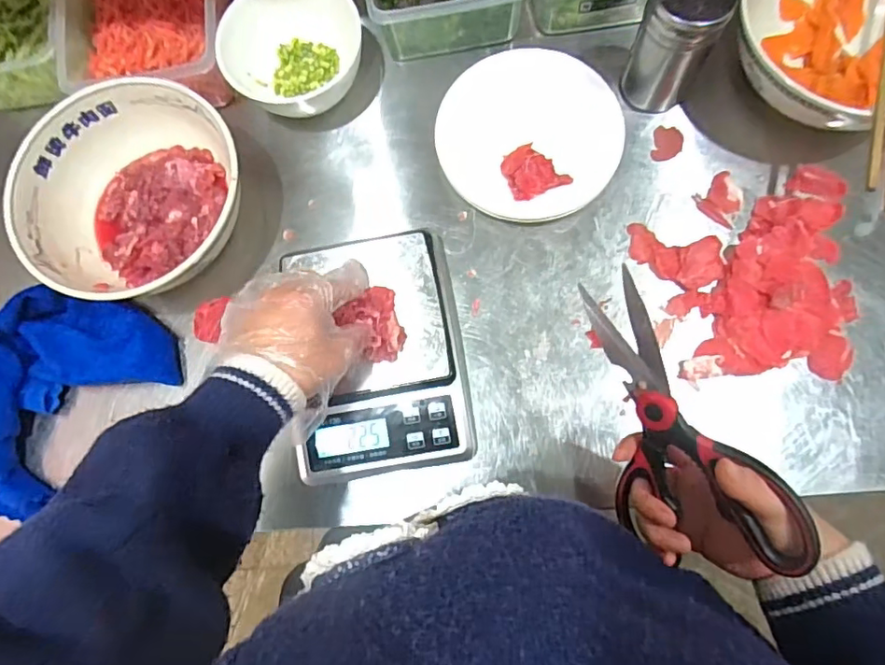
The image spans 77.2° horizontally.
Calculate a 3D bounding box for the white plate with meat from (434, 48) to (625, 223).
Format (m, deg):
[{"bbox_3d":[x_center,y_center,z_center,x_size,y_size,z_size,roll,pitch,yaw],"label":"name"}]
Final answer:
[{"bbox_3d":[0.082,-0.190,0.523,0.165,0.034,0.162,-1,77,4],"label":"white plate with meat"}]

